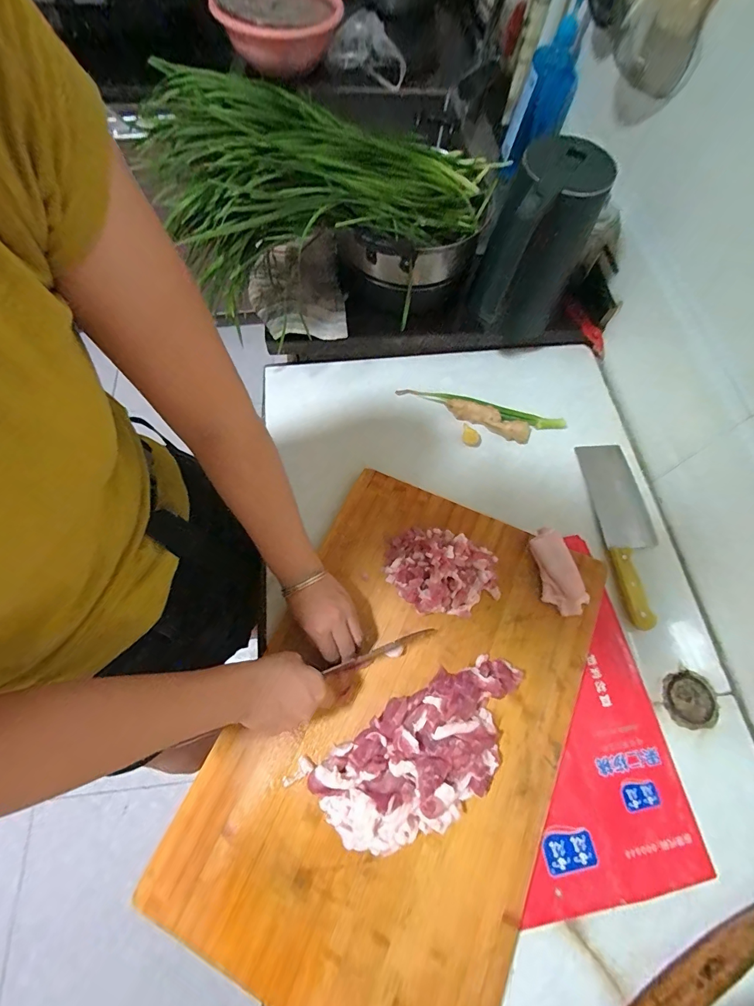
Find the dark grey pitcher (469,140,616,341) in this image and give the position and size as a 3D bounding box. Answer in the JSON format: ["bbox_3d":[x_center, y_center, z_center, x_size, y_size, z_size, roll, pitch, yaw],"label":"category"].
[{"bbox_3d":[0.234,-0.381,0.629,0.145,0.264,0.104,25,67,10],"label":"dark grey pitcher"}]

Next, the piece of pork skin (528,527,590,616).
[{"bbox_3d":[0.230,0.087,0.519,0.046,0.030,0.110,-13,67,-7],"label":"piece of pork skin"}]

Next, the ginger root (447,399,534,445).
[{"bbox_3d":[0.182,-0.139,0.659,0.142,0.026,0.034,24,67,9],"label":"ginger root"}]

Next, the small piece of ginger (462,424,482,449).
[{"bbox_3d":[0.154,-0.108,0.660,0.038,0.014,0.025,32,69,13],"label":"small piece of ginger"}]

